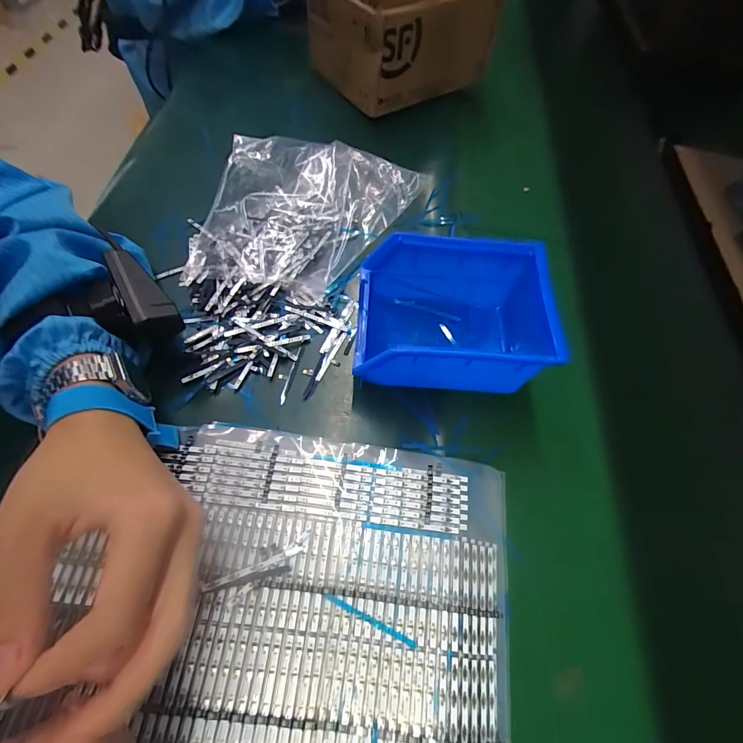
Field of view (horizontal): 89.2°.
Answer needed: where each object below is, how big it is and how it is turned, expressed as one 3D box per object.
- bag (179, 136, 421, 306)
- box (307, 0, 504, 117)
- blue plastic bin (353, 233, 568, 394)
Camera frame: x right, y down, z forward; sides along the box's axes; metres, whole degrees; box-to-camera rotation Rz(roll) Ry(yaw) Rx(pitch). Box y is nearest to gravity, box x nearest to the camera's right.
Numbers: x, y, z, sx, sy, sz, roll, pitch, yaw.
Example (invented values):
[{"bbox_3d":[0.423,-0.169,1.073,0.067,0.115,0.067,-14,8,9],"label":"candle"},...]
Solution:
[{"bbox_3d":[-0.064,-0.157,0.372,0.193,0.037,0.222,17,63,2],"label":"bag"},{"bbox_3d":[0.043,-0.450,0.490,0.218,0.096,0.179,-27,68,-18],"label":"box"},{"bbox_3d":[0.059,-0.042,0.298,0.138,0.068,0.103,4,62,-2],"label":"blue plastic bin"}]

